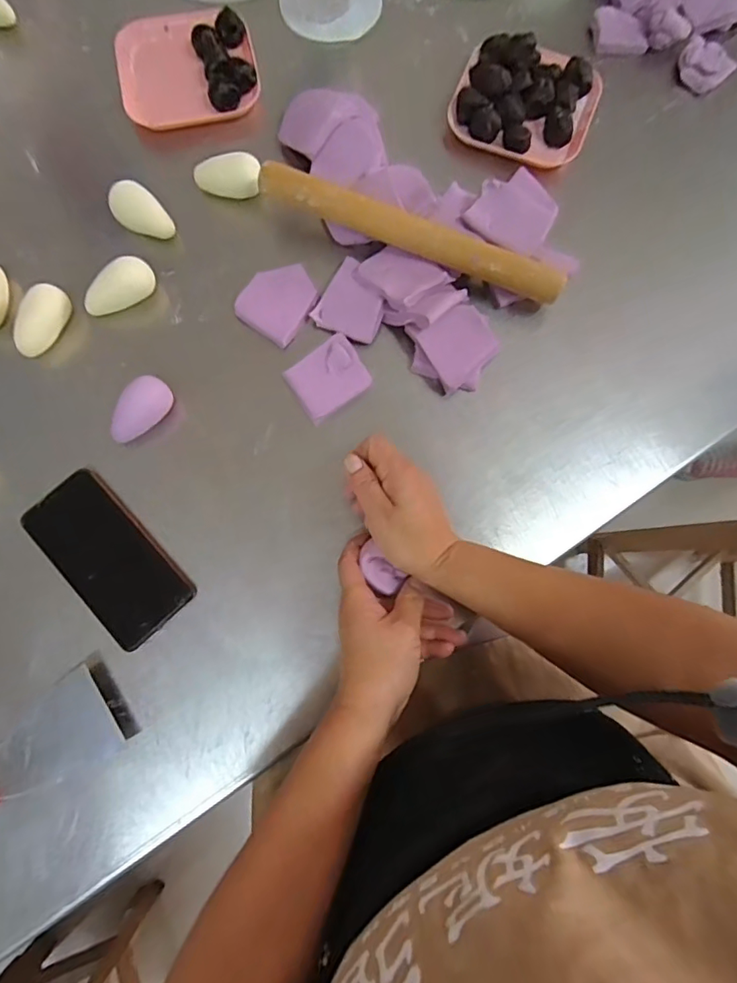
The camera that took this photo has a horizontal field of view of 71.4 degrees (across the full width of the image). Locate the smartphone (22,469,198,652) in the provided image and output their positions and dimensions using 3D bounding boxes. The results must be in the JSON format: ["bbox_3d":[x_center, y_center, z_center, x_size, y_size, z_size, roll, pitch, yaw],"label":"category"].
[{"bbox_3d":[-0.228,0.057,0.450,0.075,0.013,0.155,-43,81,-9],"label":"smartphone"}]

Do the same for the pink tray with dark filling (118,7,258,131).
[{"bbox_3d":[-0.200,-0.470,0.559,0.146,0.026,0.153,-13,78,-3],"label":"pink tray with dark filling"}]

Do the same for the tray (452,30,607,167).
[{"bbox_3d":[0.168,-0.422,0.549,0.148,0.057,0.139,19,78,4],"label":"tray"}]

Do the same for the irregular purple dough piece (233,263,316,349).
[{"bbox_3d":[-0.088,-0.189,0.501,0.062,0.009,0.078,29,83,-2],"label":"irregular purple dough piece"}]

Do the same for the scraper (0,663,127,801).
[{"bbox_3d":[-0.305,0.223,0.401,0.214,0.033,0.070,-29,79,-7],"label":"scraper"}]

